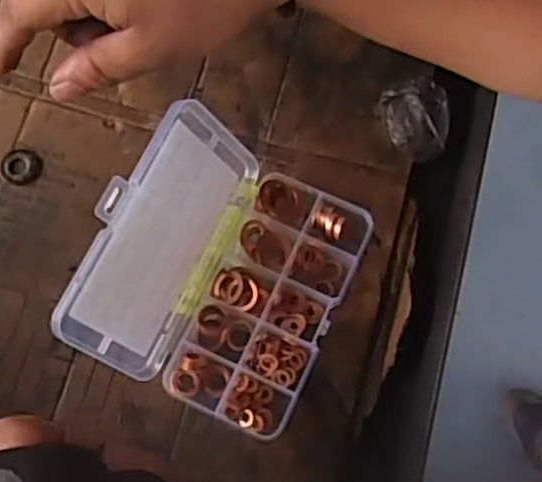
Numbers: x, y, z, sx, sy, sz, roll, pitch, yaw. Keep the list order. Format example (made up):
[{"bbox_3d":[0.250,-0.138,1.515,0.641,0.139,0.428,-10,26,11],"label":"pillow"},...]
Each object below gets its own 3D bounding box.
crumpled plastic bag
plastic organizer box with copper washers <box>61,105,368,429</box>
[{"bbox_3d":[0.082,-0.068,0.402,0.037,0.010,0.042,-16,77,-6],"label":"crumpled plastic bag"},{"bbox_3d":[-0.021,0.015,0.353,0.115,0.059,0.129,25,76,4],"label":"plastic organizer box with copper washers"}]

